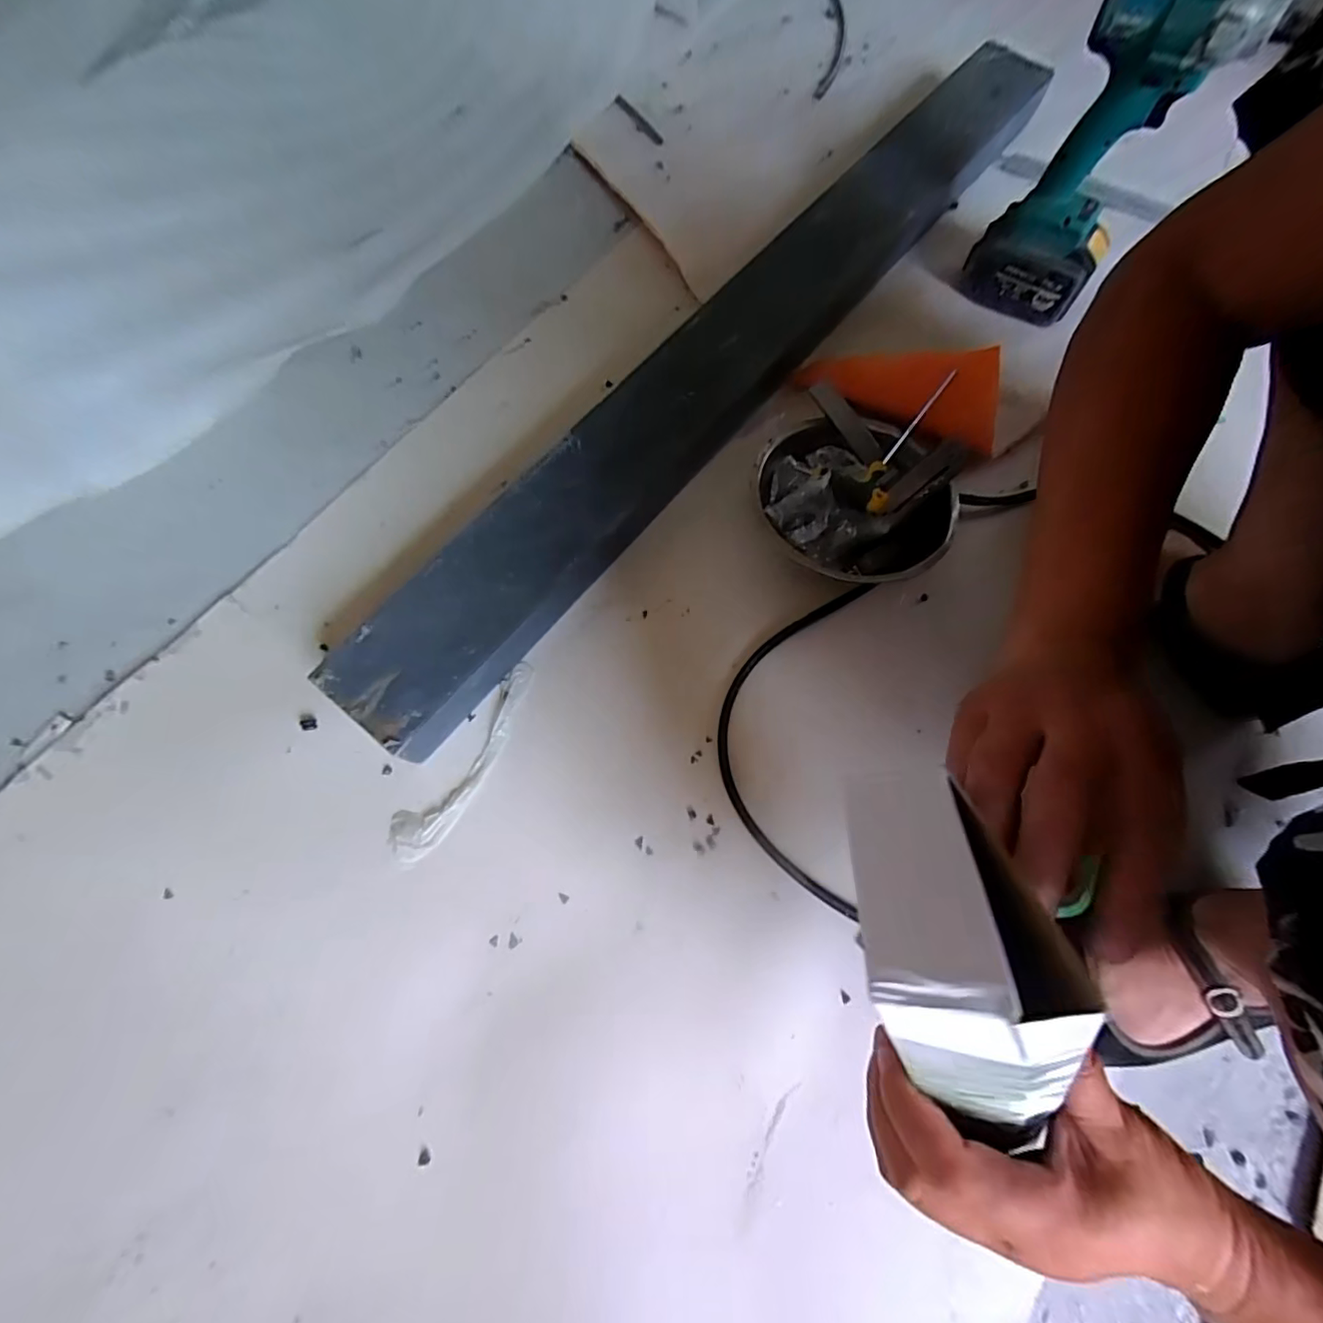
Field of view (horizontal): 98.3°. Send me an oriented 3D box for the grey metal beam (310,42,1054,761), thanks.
[{"bbox_3d":[0.076,-0.315,0.596,0.121,0.076,1.001,36,74,13],"label":"grey metal beam"}]

